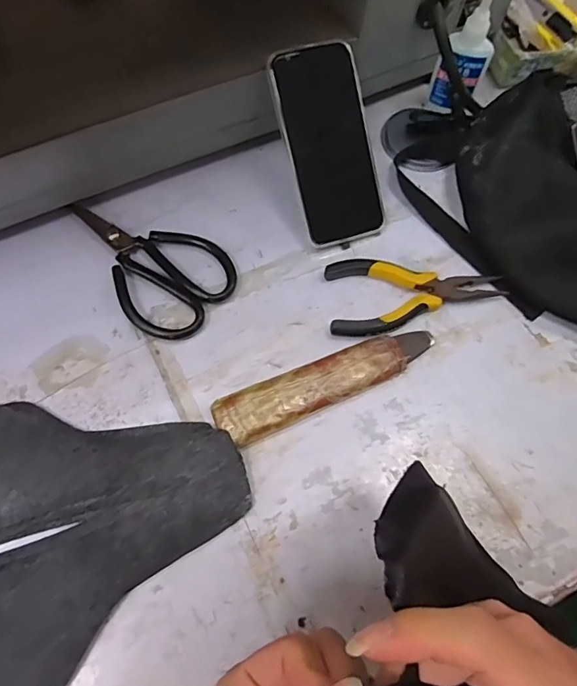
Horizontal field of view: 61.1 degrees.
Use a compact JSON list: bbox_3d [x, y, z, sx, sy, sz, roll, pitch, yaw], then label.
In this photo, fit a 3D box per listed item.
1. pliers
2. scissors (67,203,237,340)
[{"bbox_3d":[0.112,-0.040,0.427,0.152,0.017,0.068,-1,68,-3],"label":"pliers"},{"bbox_3d":[-0.130,-0.074,0.431,0.159,0.015,0.097,34,70,11],"label":"scissors"}]

